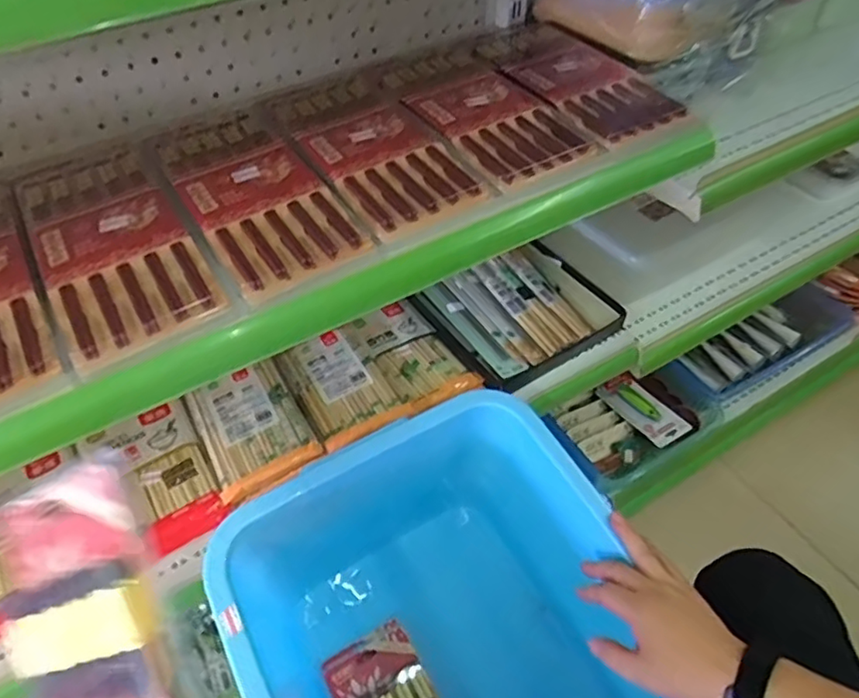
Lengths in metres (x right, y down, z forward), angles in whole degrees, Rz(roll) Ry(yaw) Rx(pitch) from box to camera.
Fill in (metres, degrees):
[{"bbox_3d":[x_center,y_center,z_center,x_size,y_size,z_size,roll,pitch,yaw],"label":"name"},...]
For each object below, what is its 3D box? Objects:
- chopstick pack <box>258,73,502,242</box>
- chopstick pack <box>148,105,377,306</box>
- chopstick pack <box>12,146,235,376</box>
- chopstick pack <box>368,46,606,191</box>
[{"bbox_3d":[-0.058,-0.195,0.569,0.122,0.015,0.251,-26,53,-18],"label":"chopstick pack"},{"bbox_3d":[-0.156,-0.140,0.525,0.112,0.012,0.253,-27,53,-18],"label":"chopstick pack"},{"bbox_3d":[-0.260,-0.091,0.489,0.112,0.012,0.254,-28,54,-19],"label":"chopstick pack"},{"bbox_3d":[0.045,-0.246,0.604,0.116,0.013,0.257,-26,53,-18],"label":"chopstick pack"}]

